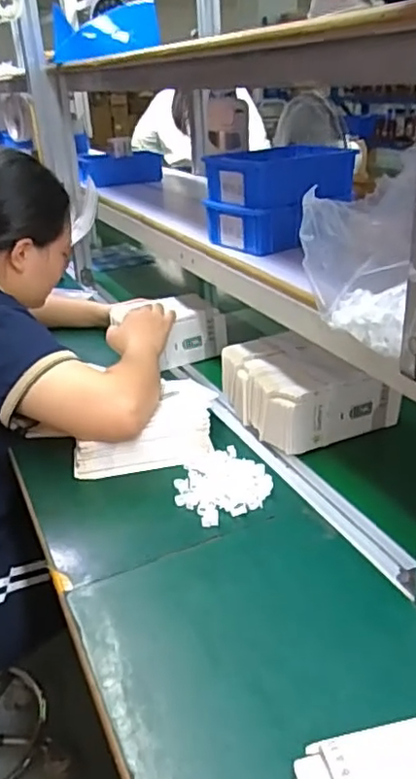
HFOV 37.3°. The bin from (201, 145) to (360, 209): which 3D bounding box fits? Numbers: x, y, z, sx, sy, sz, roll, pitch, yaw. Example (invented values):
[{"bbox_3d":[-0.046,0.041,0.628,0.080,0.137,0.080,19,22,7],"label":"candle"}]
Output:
[{"bbox_3d":[0.107,-0.313,0.887,0.169,0.071,0.151,-20,32,-31],"label":"bin"}]

